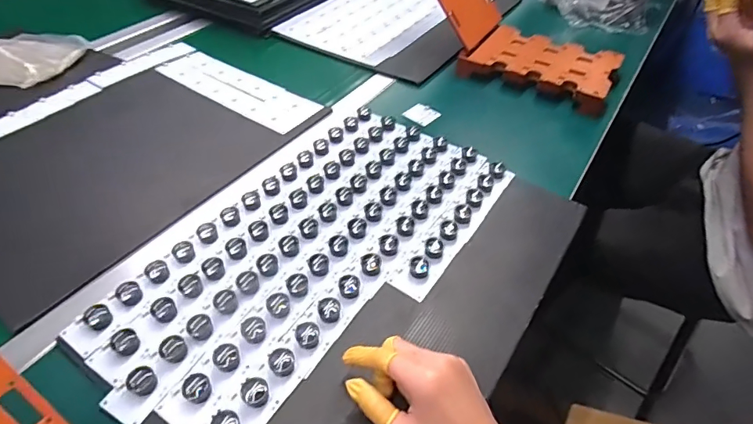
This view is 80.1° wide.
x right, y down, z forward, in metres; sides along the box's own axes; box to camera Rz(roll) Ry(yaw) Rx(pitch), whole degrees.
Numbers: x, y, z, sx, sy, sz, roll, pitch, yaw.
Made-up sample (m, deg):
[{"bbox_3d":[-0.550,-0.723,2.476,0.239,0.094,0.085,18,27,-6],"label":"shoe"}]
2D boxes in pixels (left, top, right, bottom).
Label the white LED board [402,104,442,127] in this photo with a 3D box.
[{"bbox_3d":[0.073,-0.157,0.722,0.044,0.005,0.047,39,60,18],"label":"white LED board"}]

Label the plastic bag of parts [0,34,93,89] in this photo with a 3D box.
[{"bbox_3d":[-0.623,-0.271,0.778,0.182,0.025,0.163,4,45,1],"label":"plastic bag of parts"}]

